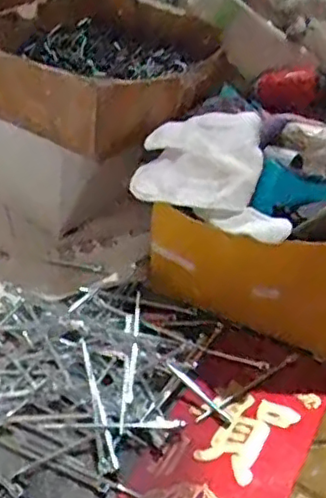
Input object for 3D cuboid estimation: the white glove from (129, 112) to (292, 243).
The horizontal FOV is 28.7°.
[{"bbox_3d":[0.027,-0.047,0.431,0.090,0.034,0.122,1,41,-5],"label":"white glove"}]

